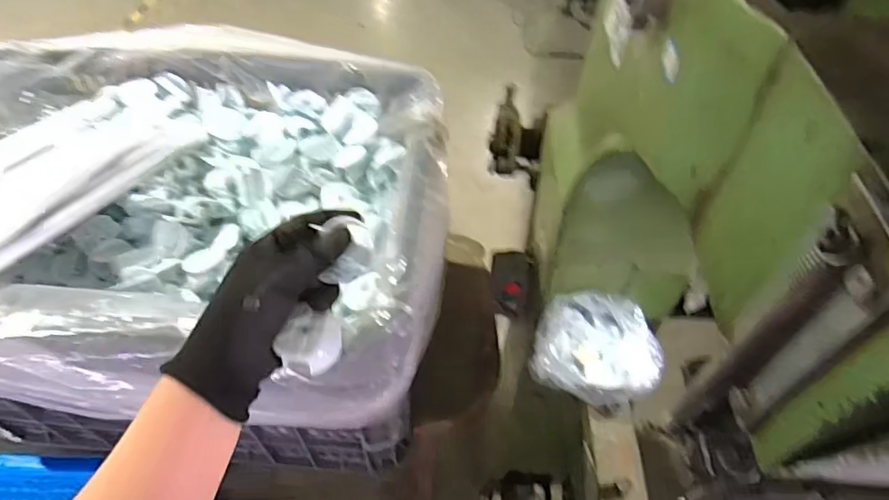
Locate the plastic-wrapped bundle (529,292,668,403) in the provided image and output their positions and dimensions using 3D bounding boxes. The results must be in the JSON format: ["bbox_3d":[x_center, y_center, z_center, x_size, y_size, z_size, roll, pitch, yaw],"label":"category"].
[{"bbox_3d":[0.169,0.118,0.613,0.105,0.097,0.138,-36,60,-27],"label":"plastic-wrapped bundle"}]

